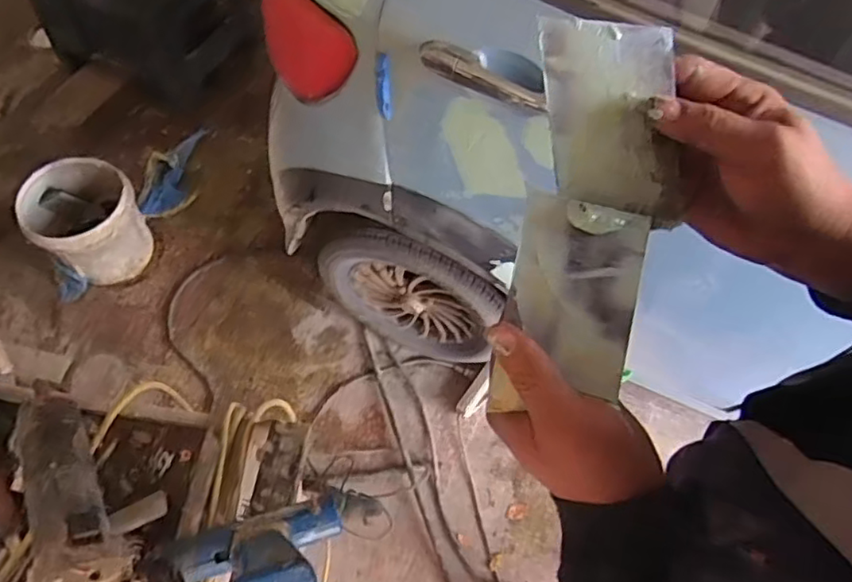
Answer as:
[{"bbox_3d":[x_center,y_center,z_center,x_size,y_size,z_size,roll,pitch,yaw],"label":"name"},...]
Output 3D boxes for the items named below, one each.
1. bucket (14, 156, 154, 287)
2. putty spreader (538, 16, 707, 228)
[{"bbox_3d":[-0.874,-0.172,1.616,0.258,0.250,0.248,1,62,-2],"label":"bucket"},{"bbox_3d":[0.115,-0.099,0.366,0.079,0.004,0.123,-10,106,0],"label":"putty spreader"}]

